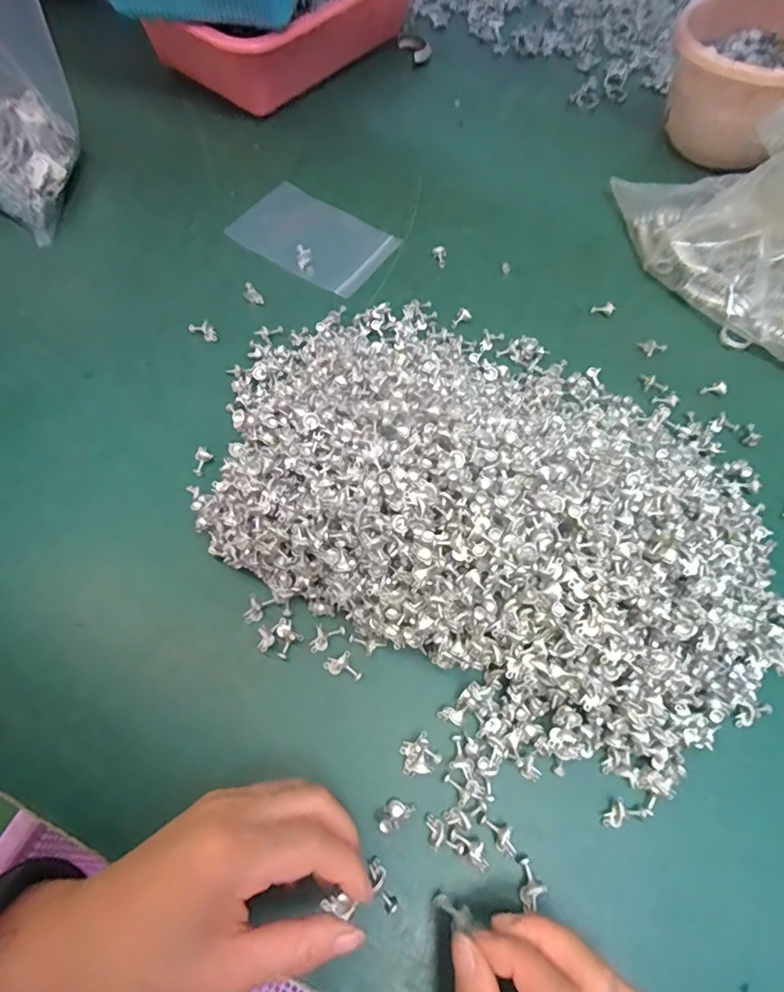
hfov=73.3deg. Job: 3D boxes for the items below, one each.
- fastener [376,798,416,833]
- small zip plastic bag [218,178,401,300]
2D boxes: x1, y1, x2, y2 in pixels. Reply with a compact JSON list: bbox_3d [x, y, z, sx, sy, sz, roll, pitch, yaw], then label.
[{"bbox_3d":[0.002,0.149,0.246,0.018,0.013,0.011,-33,71,-15],"label":"fastener"},{"bbox_3d":[-0.062,-0.211,0.429,0.119,0.007,0.079,32,67,10],"label":"small zip plastic bag"}]

